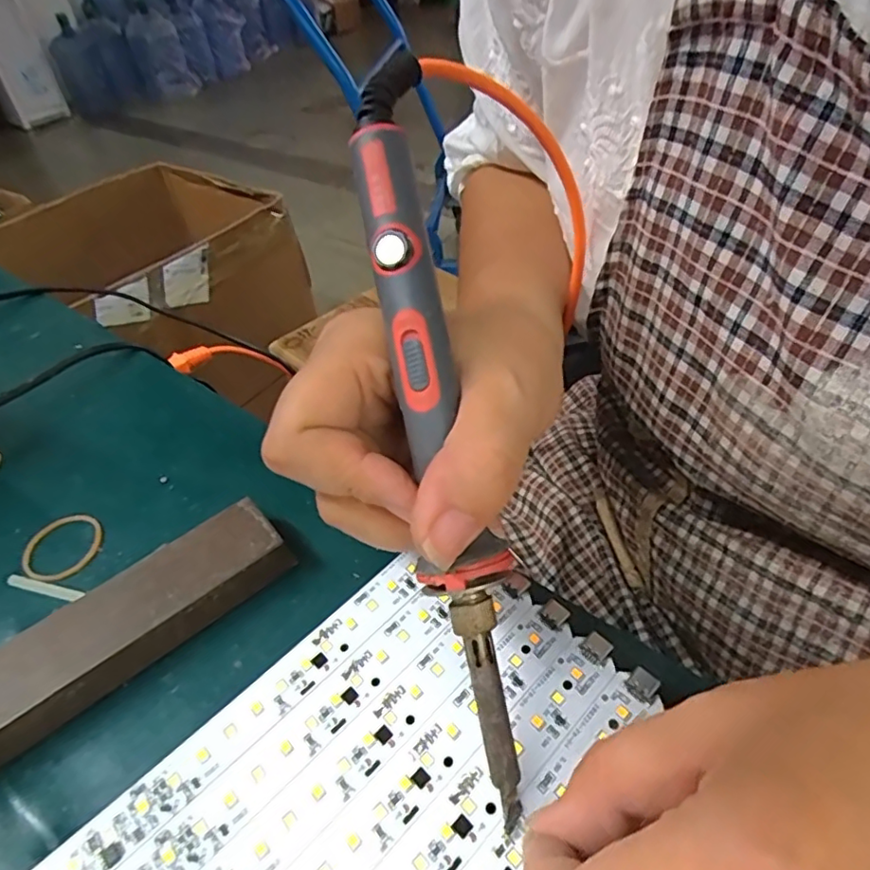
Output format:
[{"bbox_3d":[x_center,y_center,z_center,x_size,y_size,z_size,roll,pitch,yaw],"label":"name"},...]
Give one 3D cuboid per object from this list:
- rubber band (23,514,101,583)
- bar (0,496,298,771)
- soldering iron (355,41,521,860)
[{"bbox_3d":[-0.164,0.048,0.257,0.034,0.004,0.033,31,54,32],"label":"rubber band"},{"bbox_3d":[-0.140,0.086,0.203,0.186,0.021,0.033,-31,50,-25],"label":"bar"},{"bbox_3d":[0.002,-0.006,0.168,0.026,0.020,0.227,-11,86,-6],"label":"soldering iron"}]

